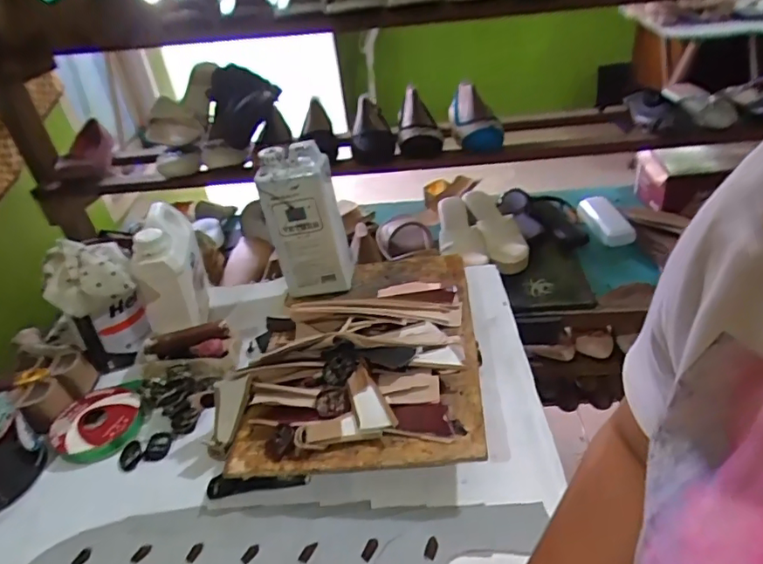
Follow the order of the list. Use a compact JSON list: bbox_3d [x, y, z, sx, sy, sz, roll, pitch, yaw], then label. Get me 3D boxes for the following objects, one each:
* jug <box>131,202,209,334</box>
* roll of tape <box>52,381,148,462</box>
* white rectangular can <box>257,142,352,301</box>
[{"bbox_3d":[-0.295,-0.017,0.768,0.072,0.157,0.126,-12,36,-7],"label":"jug"},{"bbox_3d":[-0.337,0.166,0.661,0.093,0.031,0.100,-5,35,3],"label":"roll of tape"},{"bbox_3d":[-0.101,-0.079,0.734,0.100,0.201,0.057,-11,35,-5],"label":"white rectangular can"}]

